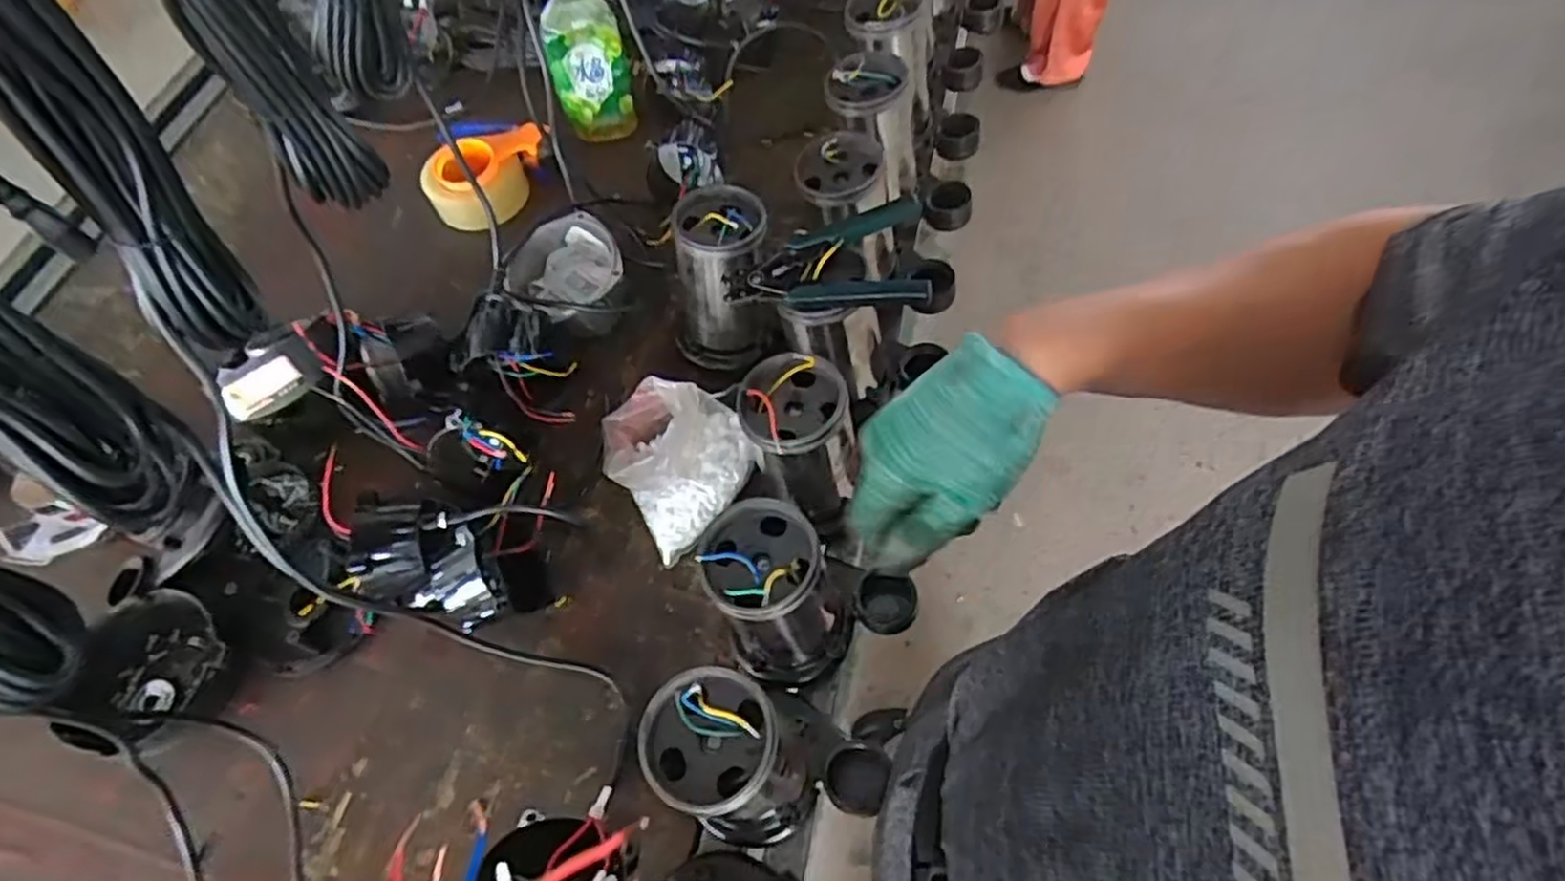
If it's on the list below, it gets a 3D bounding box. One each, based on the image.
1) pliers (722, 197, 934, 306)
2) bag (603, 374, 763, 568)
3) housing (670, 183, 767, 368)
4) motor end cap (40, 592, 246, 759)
[{"bbox_3d":[0.051,-0.161,0.668,0.204,0.034,0.121,-1,61,3],"label":"pliers"},{"bbox_3d":[-0.104,0.006,0.745,0.127,0.108,0.144,-35,64,-15],"label":"bag"},{"bbox_3d":[-0.063,-0.161,0.781,0.099,0.166,0.100,-1,61,3],"label":"housing"},{"bbox_3d":[-0.593,0.216,0.709,0.144,0.043,0.138,-1,61,3],"label":"motor end cap"}]

